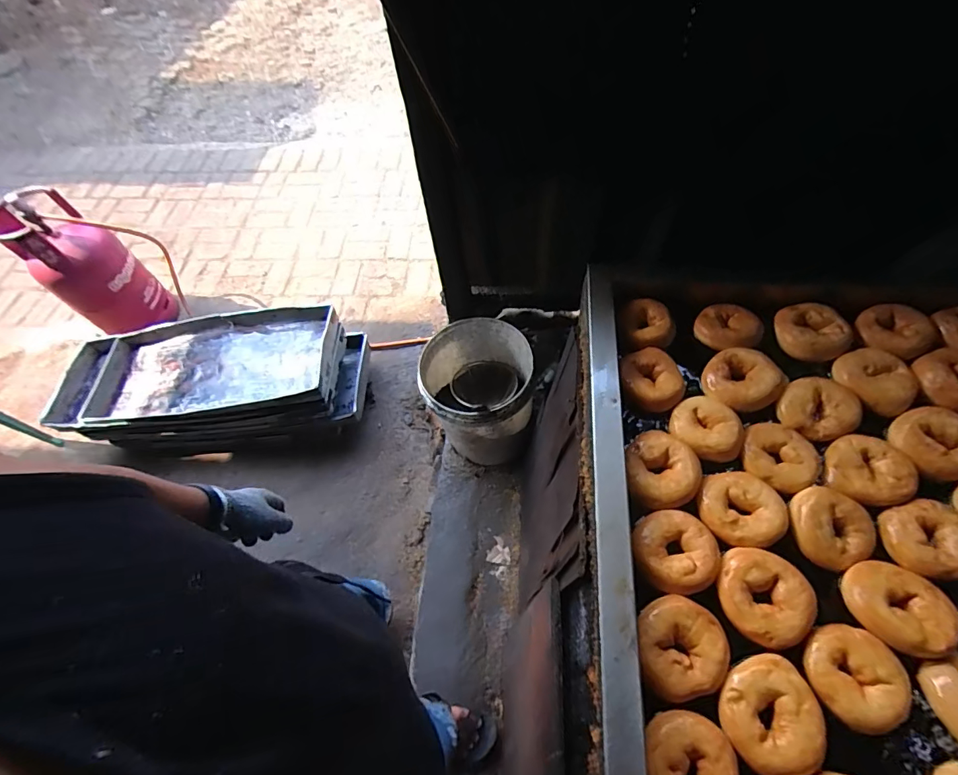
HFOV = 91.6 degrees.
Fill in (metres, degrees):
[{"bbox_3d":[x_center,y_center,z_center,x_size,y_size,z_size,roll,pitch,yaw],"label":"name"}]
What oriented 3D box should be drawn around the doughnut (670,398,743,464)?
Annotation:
[{"bbox_3d":[0.337,0.058,0.680,0.086,0.028,0.099,-39,63,-18],"label":"doughnut"}]

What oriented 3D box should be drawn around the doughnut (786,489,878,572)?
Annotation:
[{"bbox_3d":[0.453,0.176,0.599,0.099,0.025,0.094,-2,58,3],"label":"doughnut"}]

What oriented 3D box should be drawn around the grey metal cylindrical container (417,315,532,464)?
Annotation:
[{"bbox_3d":[0.000,0.019,1.350,0.294,0.317,0.310,-2,58,3],"label":"grey metal cylindrical container"}]

